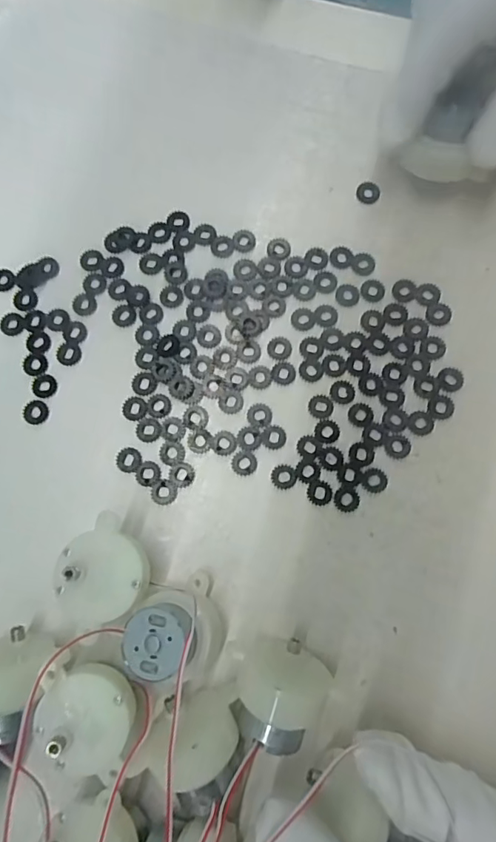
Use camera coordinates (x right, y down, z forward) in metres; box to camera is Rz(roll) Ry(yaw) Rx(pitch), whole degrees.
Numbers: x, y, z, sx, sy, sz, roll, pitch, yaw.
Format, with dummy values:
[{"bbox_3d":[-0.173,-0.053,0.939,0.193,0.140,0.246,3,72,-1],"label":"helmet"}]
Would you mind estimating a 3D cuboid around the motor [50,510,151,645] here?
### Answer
[{"bbox_3d":[-0.053,0.058,0.192,0.039,0.028,0.033,-44,81,-7],"label":"motor"}]

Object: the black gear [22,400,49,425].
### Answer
[{"bbox_3d":[-0.092,-0.004,0.219,0.011,0.004,0.010,7,79,2],"label":"black gear"}]

